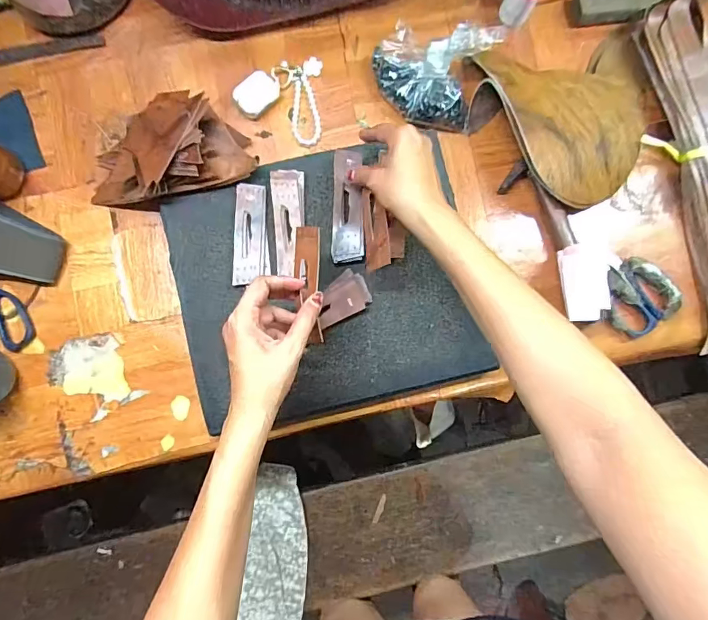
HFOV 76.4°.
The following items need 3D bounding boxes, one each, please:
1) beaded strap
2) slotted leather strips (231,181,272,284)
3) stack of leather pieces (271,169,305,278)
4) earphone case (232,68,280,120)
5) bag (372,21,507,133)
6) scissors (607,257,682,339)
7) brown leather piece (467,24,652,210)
[{"bbox_3d":[-0.065,-0.255,0.549,0.057,0.014,0.106,-5,86,-1],"label":"beaded strap"},{"bbox_3d":[-0.117,-0.086,0.511,0.039,0.007,0.115,-2,86,0],"label":"slotted leather strips"},{"bbox_3d":[-0.073,-0.099,0.508,0.035,0.011,0.119,-3,86,0],"label":"stack of leather pieces"},{"bbox_3d":[-0.119,-0.260,0.547,0.056,0.017,0.041,-42,87,-3],"label":"earphone case"},{"bbox_3d":[0.085,-0.277,0.522,0.132,0.059,0.108,19,86,1],"label":"bag"},{"bbox_3d":[0.339,-0.016,0.527,0.076,0.016,0.089,-5,86,-1],"label":"scissors"},{"bbox_3d":[0.256,-0.226,0.526,0.217,0.062,0.207,0,86,0],"label":"brown leather piece"}]

